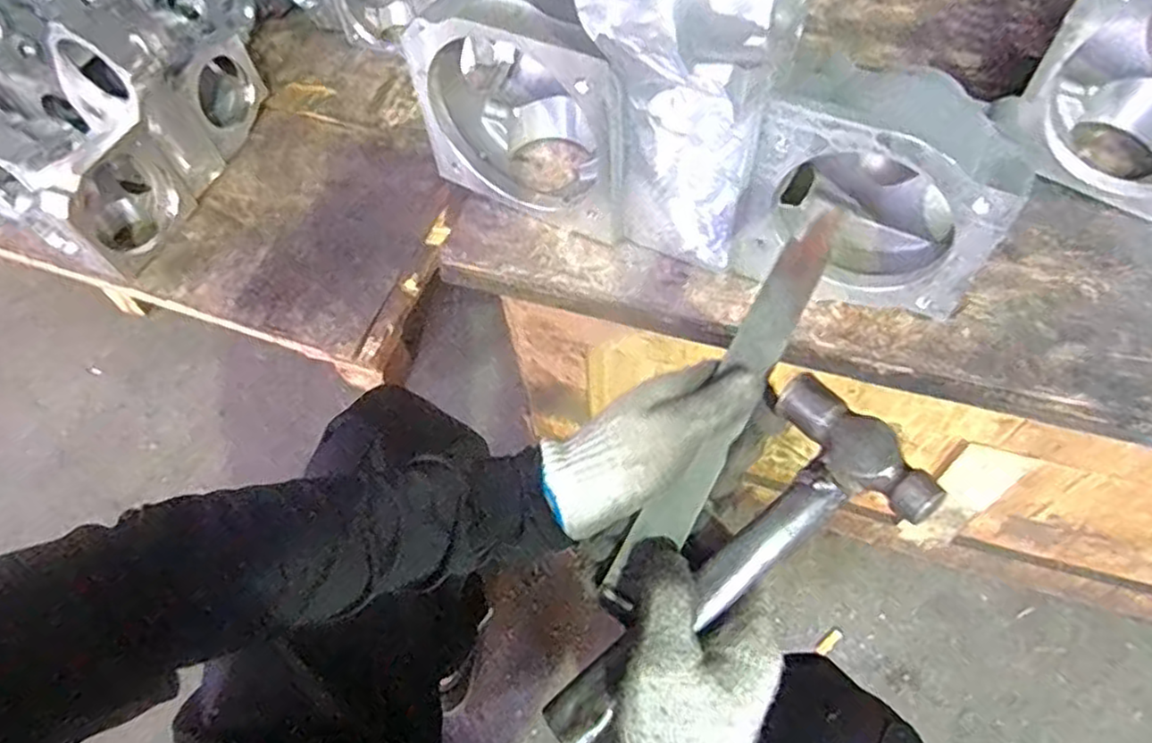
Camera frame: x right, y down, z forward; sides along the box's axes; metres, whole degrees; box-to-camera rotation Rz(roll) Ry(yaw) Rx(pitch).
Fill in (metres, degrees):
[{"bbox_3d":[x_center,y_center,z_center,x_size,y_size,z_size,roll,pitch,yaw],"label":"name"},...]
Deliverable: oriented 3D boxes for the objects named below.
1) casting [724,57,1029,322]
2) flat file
[{"bbox_3d":[0.226,-0.142,0.517,0.167,0.155,0.120,25,63,19],"label":"casting"},{"bbox_3d":[0.088,0.015,0.395,0.029,0.011,0.258,27,78,20],"label":"flat file"}]

